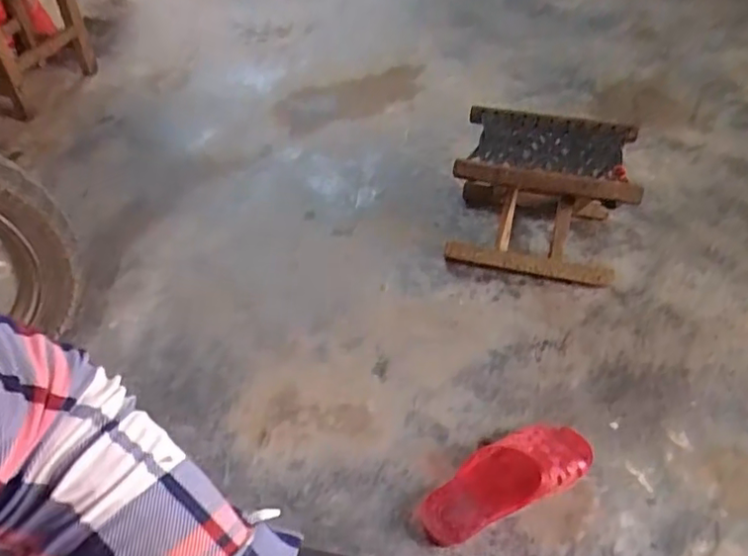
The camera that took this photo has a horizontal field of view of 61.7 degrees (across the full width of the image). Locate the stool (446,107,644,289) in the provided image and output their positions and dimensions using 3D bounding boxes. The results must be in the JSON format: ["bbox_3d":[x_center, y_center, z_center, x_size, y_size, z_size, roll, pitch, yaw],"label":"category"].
[{"bbox_3d":[0.279,-0.144,1.055,0.263,0.215,0.198,10,43,10],"label":"stool"}]

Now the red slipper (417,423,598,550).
[{"bbox_3d":[0.168,0.237,0.758,0.238,0.066,0.091,-23,47,-24],"label":"red slipper"}]

